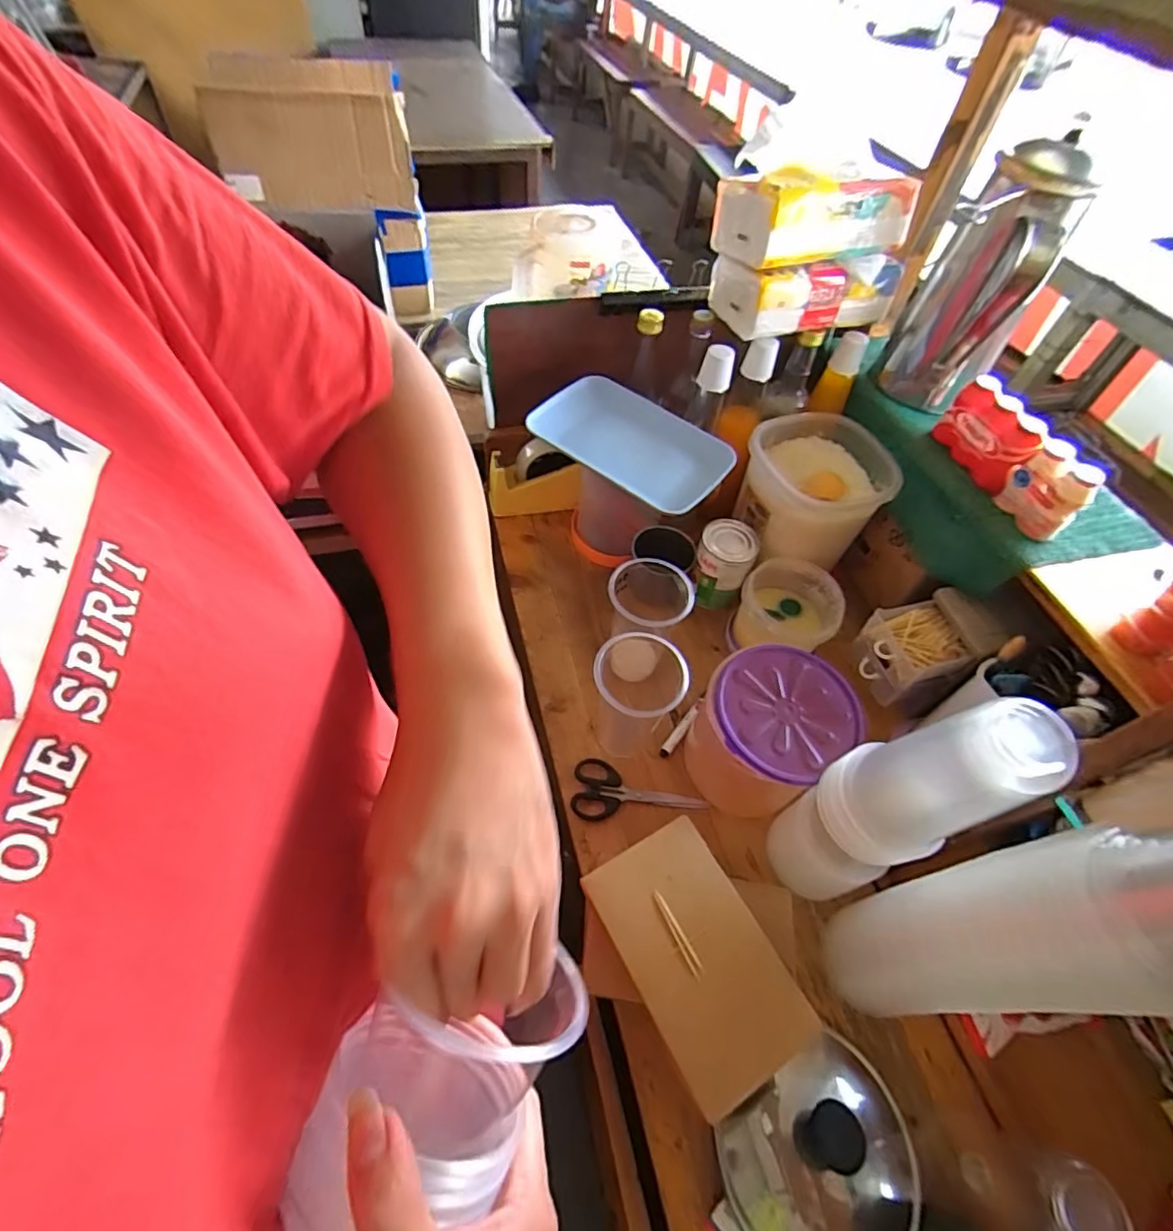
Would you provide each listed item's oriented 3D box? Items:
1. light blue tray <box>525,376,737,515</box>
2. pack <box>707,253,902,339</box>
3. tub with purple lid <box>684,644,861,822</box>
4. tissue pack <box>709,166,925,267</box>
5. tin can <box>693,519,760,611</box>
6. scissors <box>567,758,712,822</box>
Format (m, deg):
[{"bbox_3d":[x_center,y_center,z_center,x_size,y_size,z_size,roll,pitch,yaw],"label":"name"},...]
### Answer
[{"bbox_3d":[0.056,-0.208,0.695,0.231,0.026,0.144,36,59,20],"label":"light blue tray"},{"bbox_3d":[0.260,-0.396,0.693,0.196,0.074,0.105,-14,56,-14],"label":"pack"},{"bbox_3d":[0.184,0.124,0.615,0.139,0.139,0.127,2,54,-3],"label":"tub with purple lid"},{"bbox_3d":[0.250,-0.445,0.640,0.195,0.073,0.104,-18,57,-16],"label":"tissue pack"},{"bbox_3d":[0.179,-0.066,0.773,0.070,0.092,0.072,2,54,-3],"label":"tin can"},{"bbox_3d":[0.059,0.197,0.635,0.145,0.009,0.064,7,54,1],"label":"scissors"}]

